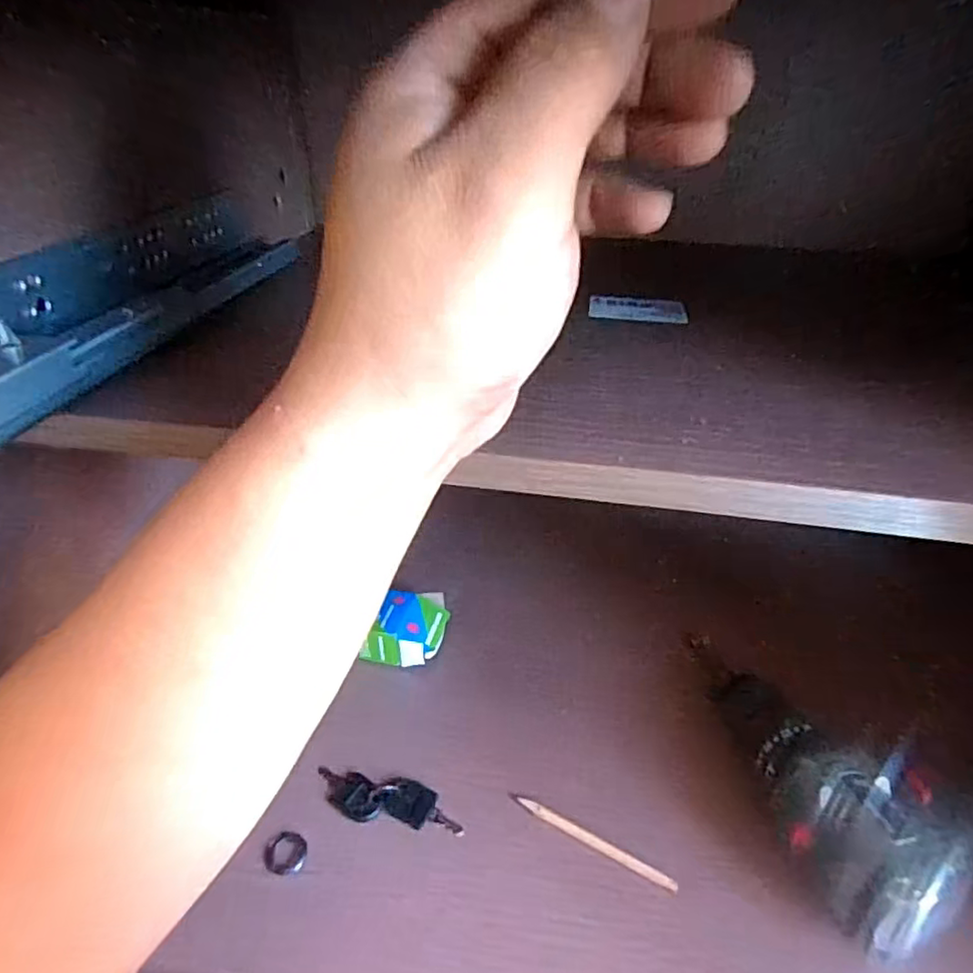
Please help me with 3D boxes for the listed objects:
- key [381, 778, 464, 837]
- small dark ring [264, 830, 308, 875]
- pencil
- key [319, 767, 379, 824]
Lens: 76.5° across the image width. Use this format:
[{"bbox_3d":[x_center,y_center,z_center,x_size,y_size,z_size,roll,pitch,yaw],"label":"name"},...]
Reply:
[{"bbox_3d":[-0.040,0.201,0.386,0.055,0.008,0.024,13,36,18],"label":"key"},{"bbox_3d":[-0.119,0.218,0.365,0.024,0.006,0.025,1,34,0],"label":"small dark ring"},{"bbox_3d":[0.062,0.211,0.368,0.104,0.006,0.010,19,38,24],"label":"pencil"},{"bbox_3d":[-0.089,0.194,0.395,0.052,0.006,0.023,22,40,28],"label":"key"}]

